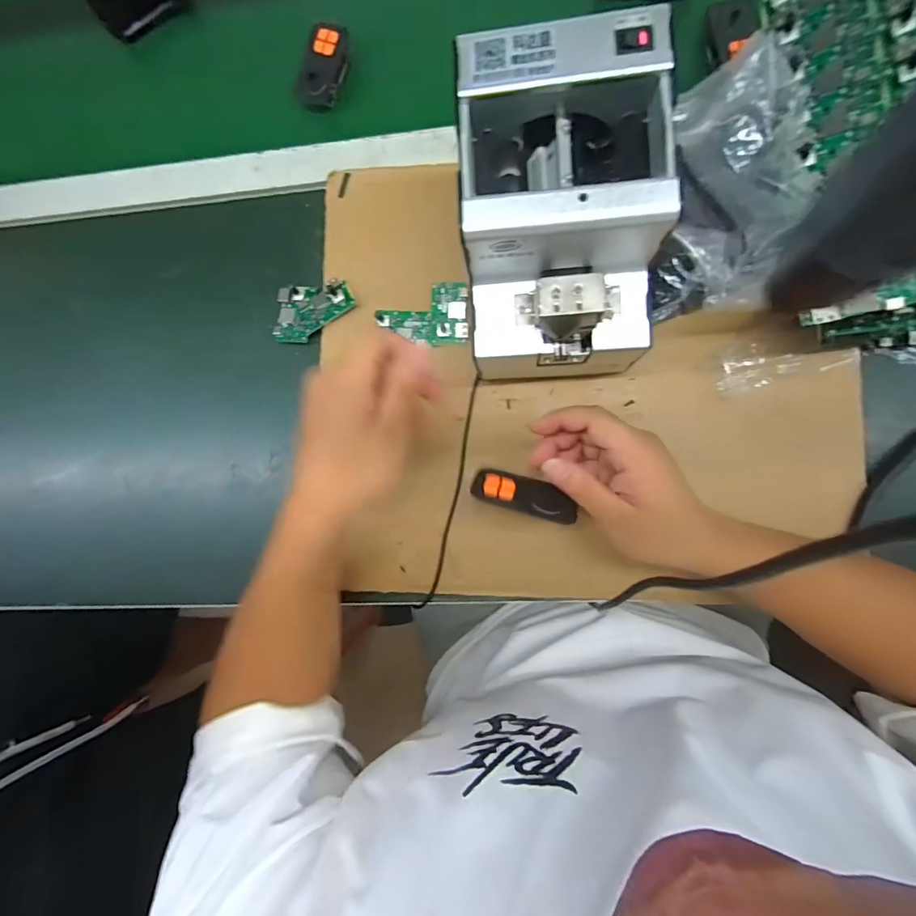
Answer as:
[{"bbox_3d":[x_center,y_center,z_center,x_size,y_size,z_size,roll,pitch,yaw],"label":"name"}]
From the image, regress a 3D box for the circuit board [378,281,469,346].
[{"bbox_3d":[-0.030,-0.127,0.399,0.078,0.016,0.052,-1,86,8],"label":"circuit board"}]

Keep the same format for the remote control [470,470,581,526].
[{"bbox_3d":[0.048,0.026,0.328,0.073,0.015,0.035,18,46,5],"label":"remote control"}]

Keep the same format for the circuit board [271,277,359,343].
[{"bbox_3d":[-0.134,-0.136,0.416,0.077,0.021,0.051,-5,86,7],"label":"circuit board"}]

